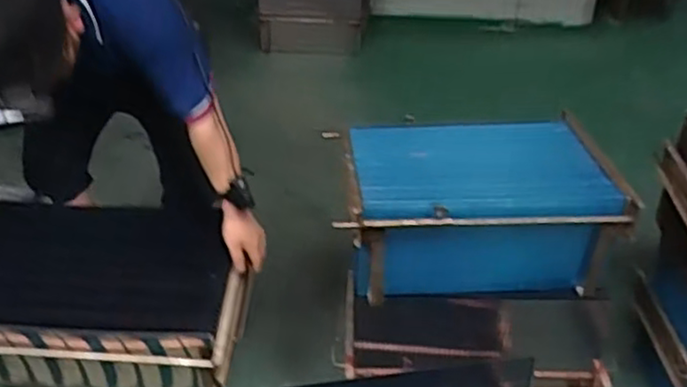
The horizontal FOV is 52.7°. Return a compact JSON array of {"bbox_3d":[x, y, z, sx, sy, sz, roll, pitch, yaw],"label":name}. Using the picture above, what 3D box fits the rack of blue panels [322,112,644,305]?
[{"bbox_3d":[0.268,0.032,1.433,0.530,0.240,0.306,-1,34,-1],"label":"rack of blue panels"}]

